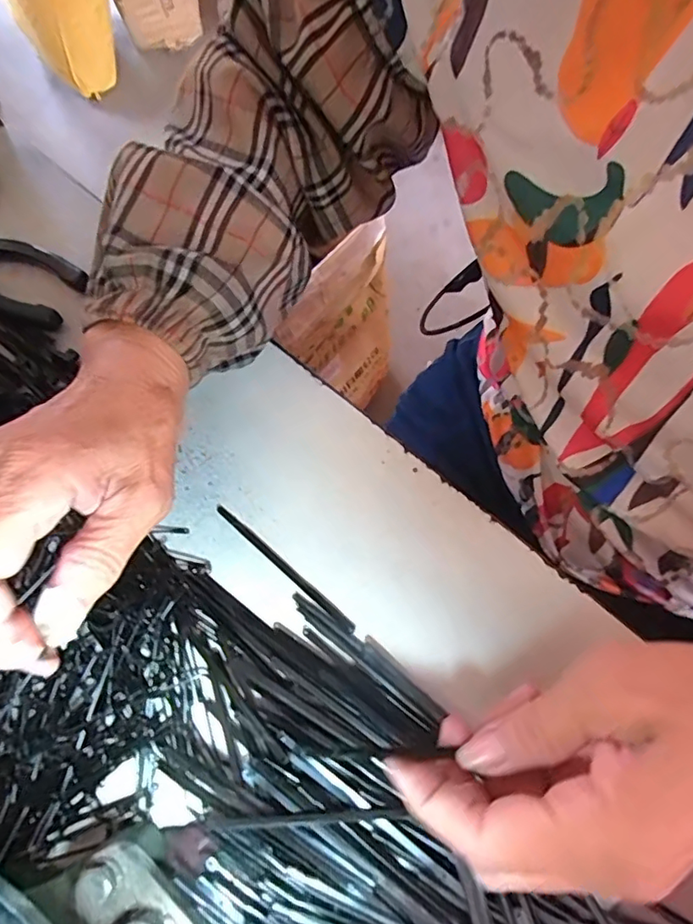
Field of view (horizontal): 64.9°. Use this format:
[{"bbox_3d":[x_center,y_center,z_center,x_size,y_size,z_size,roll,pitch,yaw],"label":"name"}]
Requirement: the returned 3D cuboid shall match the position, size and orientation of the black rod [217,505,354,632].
[{"bbox_3d":[-0.034,0.056,0.291,0.098,0.005,0.005,38,79,17],"label":"black rod"}]

